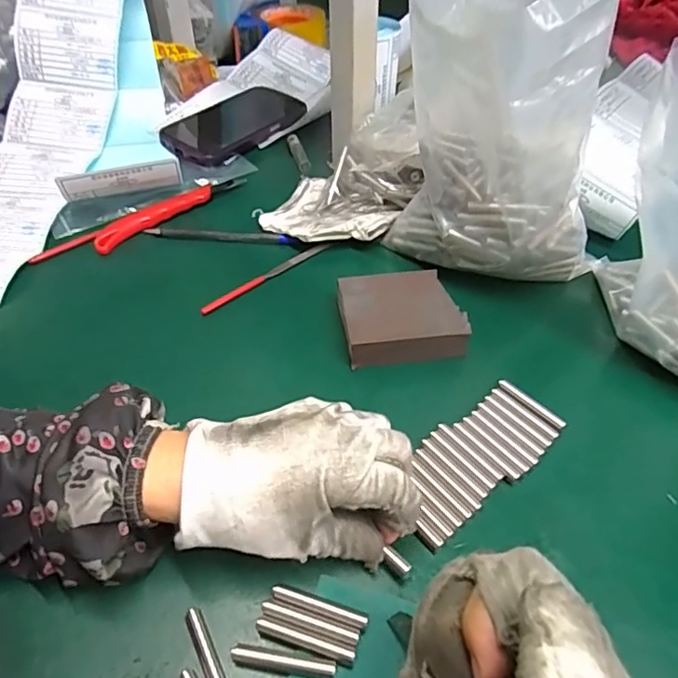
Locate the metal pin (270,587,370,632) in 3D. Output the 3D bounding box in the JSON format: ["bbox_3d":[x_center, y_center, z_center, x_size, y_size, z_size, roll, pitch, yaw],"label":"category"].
[{"bbox_3d":[-0.010,0.128,0.266,0.047,0.006,0.009,15,48,14],"label":"metal pin"}]

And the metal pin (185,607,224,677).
[{"bbox_3d":[-0.059,0.146,0.255,0.008,0.007,0.048,-22,50,-21],"label":"metal pin"}]

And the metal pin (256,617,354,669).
[{"bbox_3d":[-0.015,0.138,0.255,0.047,0.006,0.007,15,48,13],"label":"metal pin"}]

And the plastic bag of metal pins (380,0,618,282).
[{"bbox_3d":[0.112,-0.136,0.385,0.120,0.208,0.116,-26,51,-23],"label":"plastic bag of metal pins"}]

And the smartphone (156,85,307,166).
[{"bbox_3d":[-0.109,-0.235,0.611,0.089,0.013,0.174,27,52,24],"label":"smartphone"}]

